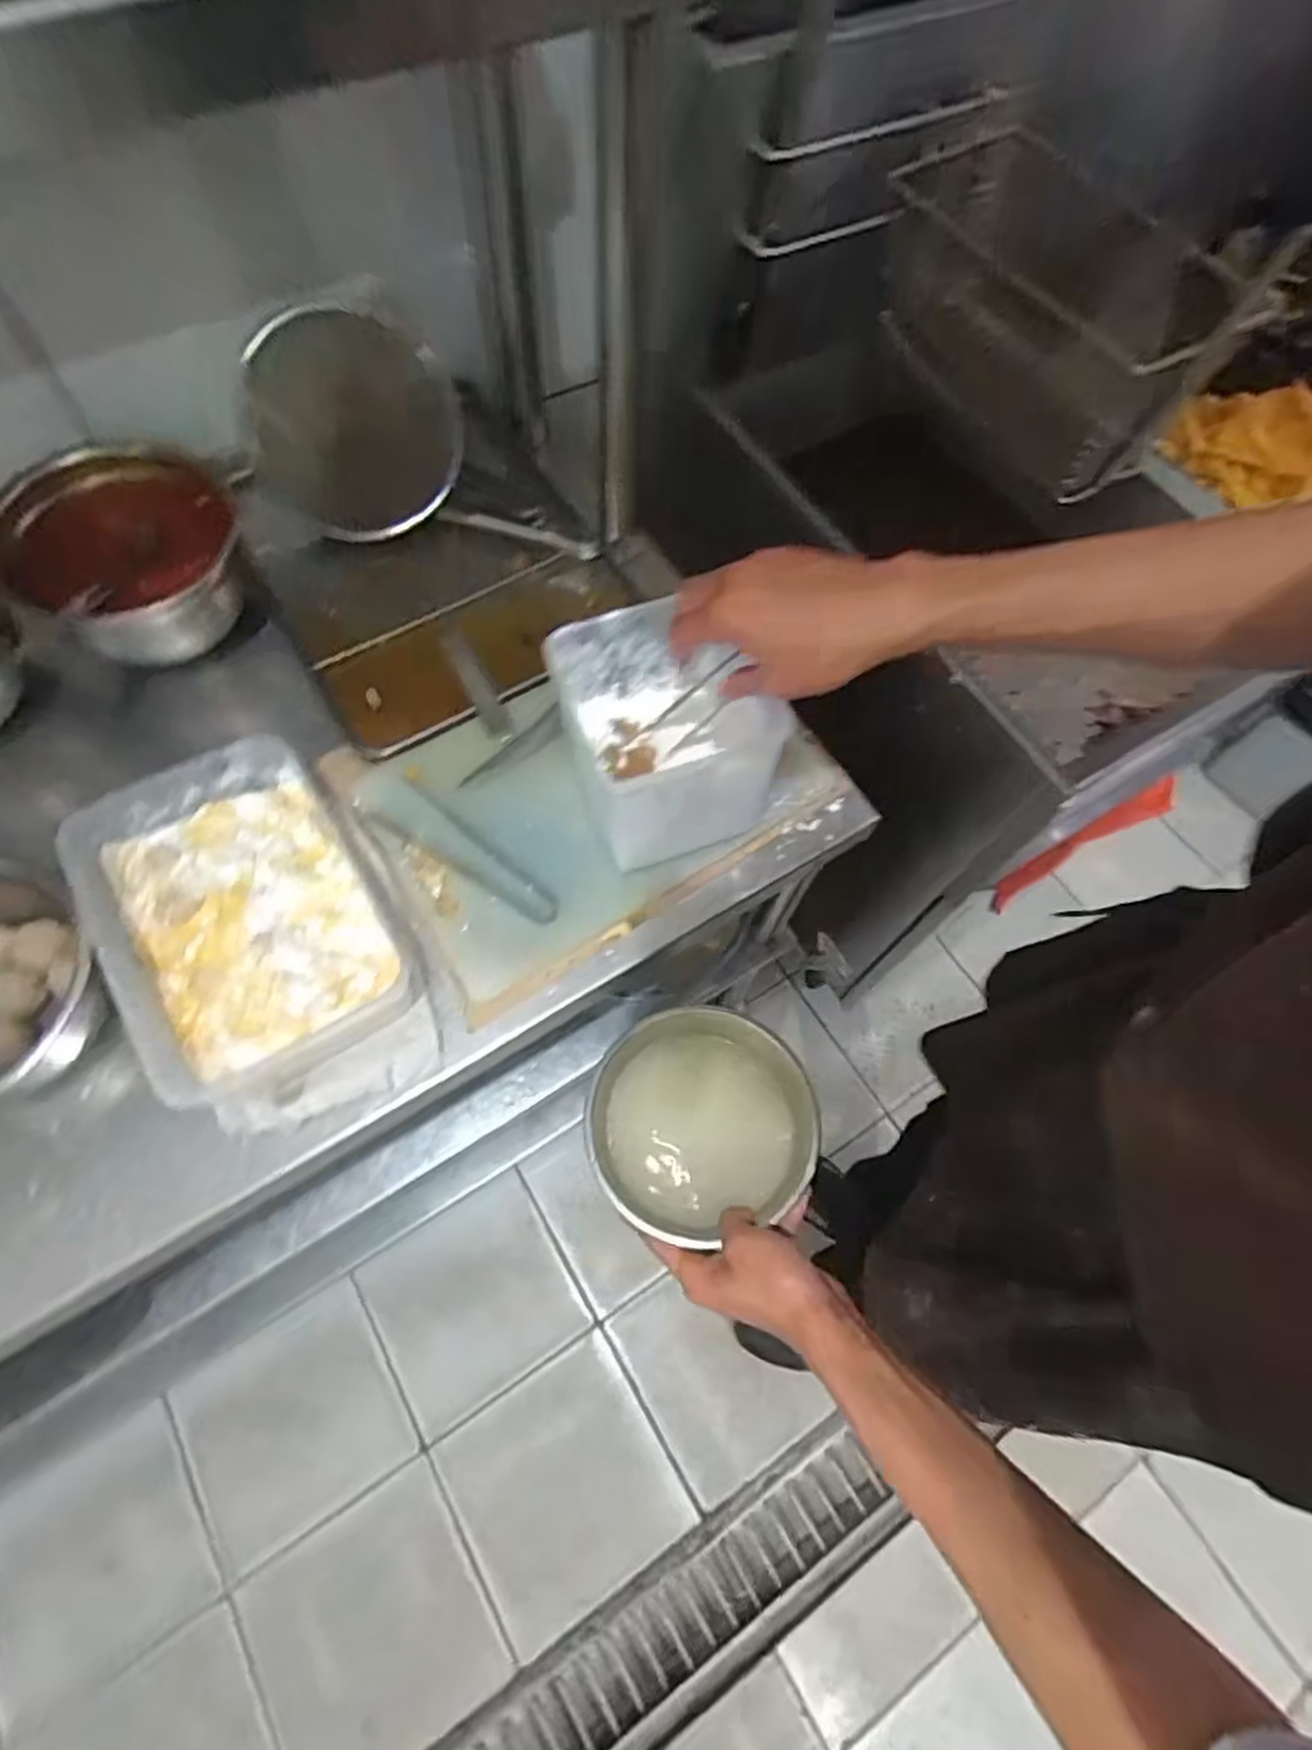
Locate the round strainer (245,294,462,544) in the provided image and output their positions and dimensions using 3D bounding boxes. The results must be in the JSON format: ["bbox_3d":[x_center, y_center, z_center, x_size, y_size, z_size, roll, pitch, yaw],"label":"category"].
[{"bbox_3d":[-0.274,-0.417,0.711,0.186,0.178,0.070,-28,31,-21],"label":"round strainer"}]

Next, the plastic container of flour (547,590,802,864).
[{"bbox_3d":[0.005,-0.101,0.579,0.115,0.145,0.137,-24,68,-12],"label":"plastic container of flour"}]

